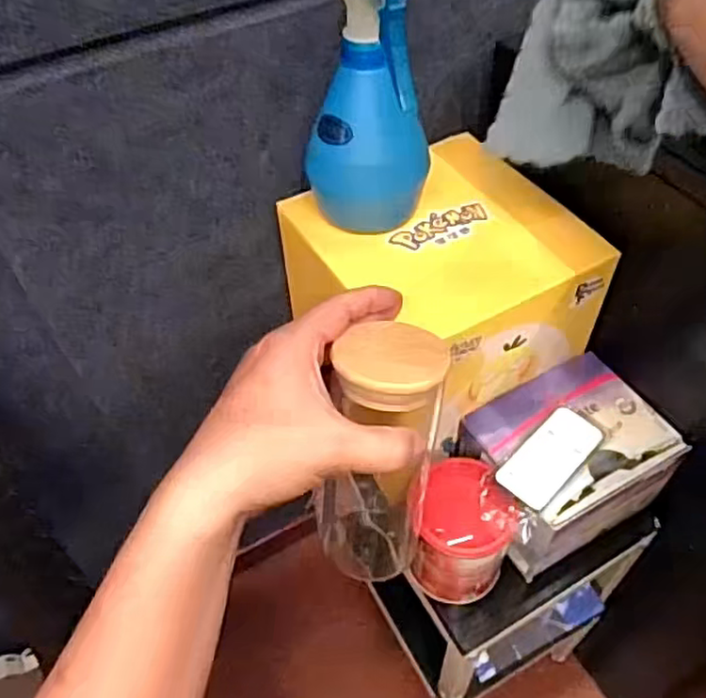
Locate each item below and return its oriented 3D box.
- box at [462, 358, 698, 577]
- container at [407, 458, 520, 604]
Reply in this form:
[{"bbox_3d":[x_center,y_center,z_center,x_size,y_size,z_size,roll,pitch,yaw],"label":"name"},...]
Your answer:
[{"bbox_3d":[0.164,0.091,0.510,0.145,0.093,0.109,-21,53,-15],"label":"box"},{"bbox_3d":[0.076,0.135,0.476,0.068,0.089,0.068,-1,50,1],"label":"container"}]

